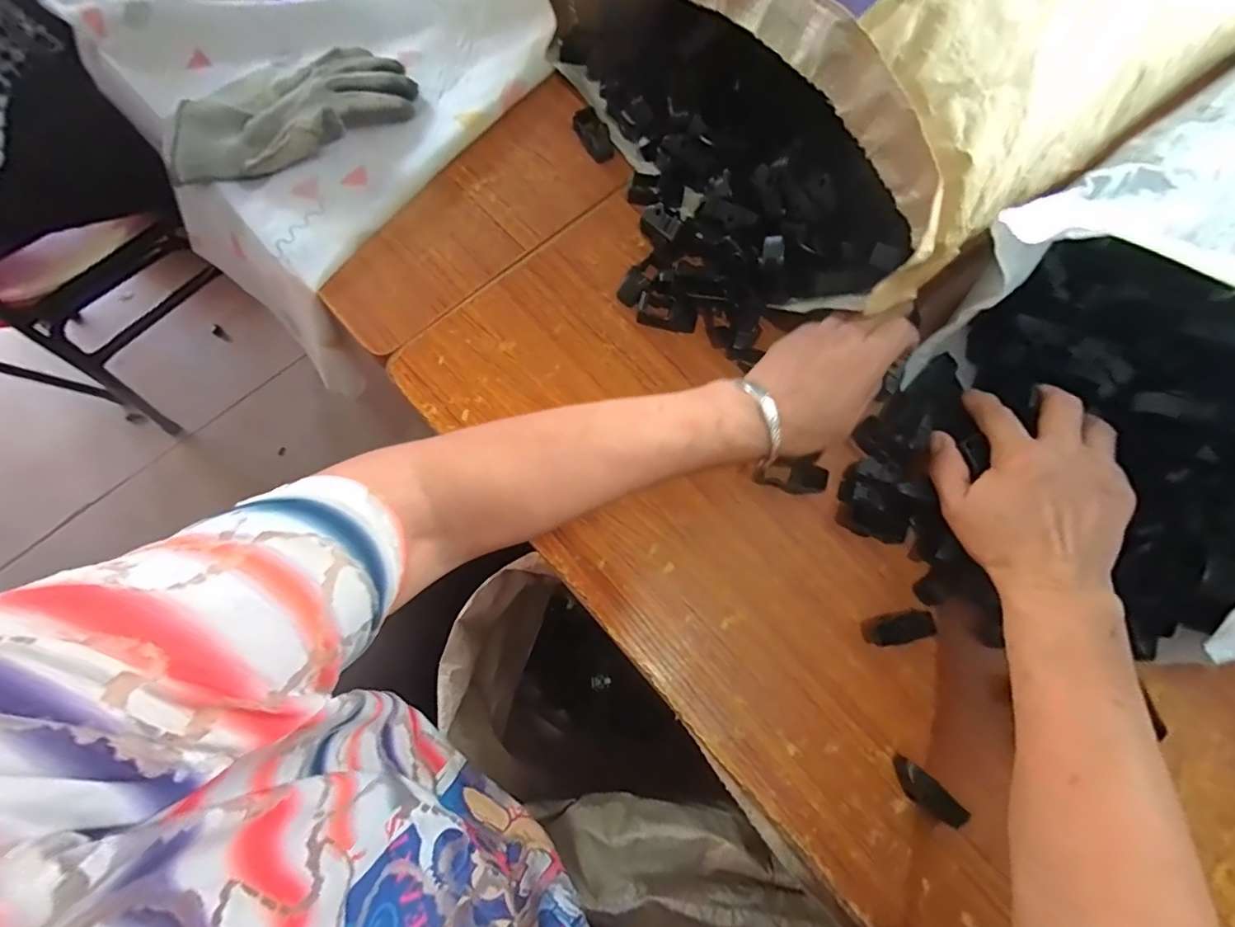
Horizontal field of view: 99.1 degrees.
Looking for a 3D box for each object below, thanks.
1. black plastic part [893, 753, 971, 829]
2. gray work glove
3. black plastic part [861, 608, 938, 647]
[{"bbox_3d":[0.202,0.216,0.344,0.019,0.007,0.047,-44,62,-10],"label":"black plastic part"},{"bbox_3d":[-0.303,-0.330,0.482,0.225,0.034,0.122,-21,75,-6],"label":"gray work glove"},{"bbox_3d":[0.202,0.117,0.376,0.048,0.018,0.019,-9,74,-3],"label":"black plastic part"}]

